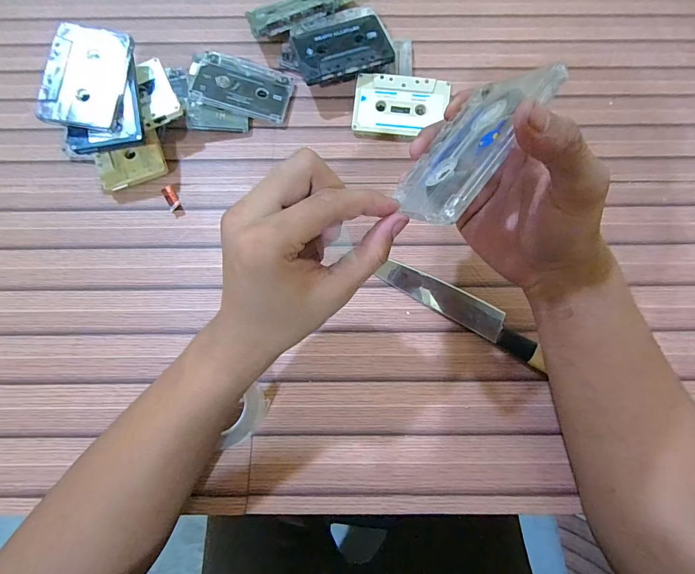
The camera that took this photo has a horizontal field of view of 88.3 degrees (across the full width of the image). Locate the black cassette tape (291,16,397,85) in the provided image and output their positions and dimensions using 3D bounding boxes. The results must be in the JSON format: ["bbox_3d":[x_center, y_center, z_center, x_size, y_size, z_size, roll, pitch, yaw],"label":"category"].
[{"bbox_3d":[-0.005,-0.259,0.387,0.100,0.011,0.069,-21,73,-7],"label":"black cassette tape"}]

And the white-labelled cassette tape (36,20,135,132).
[{"bbox_3d":[-0.242,-0.197,0.333,0.064,0.017,0.101,8,84,-22],"label":"white-labelled cassette tape"}]

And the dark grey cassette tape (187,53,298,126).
[{"bbox_3d":[-0.115,-0.222,0.395,0.103,0.009,0.068,12,74,-10],"label":"dark grey cassette tape"}]

